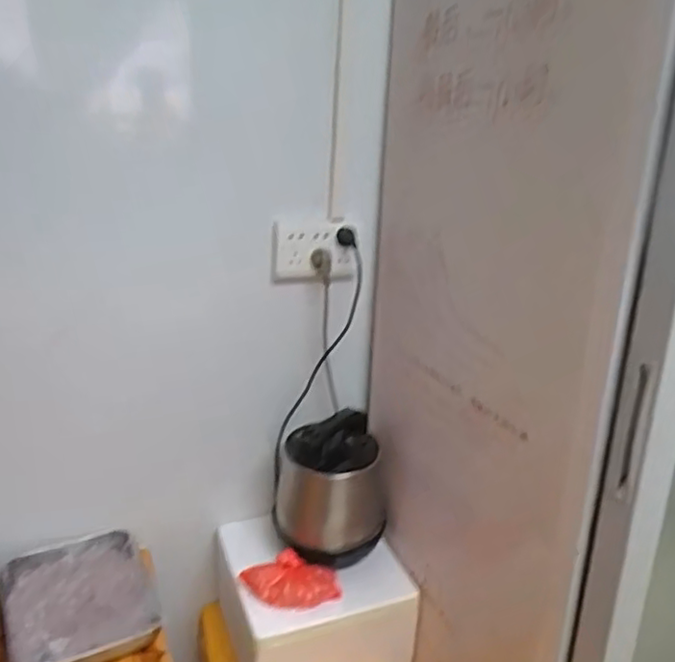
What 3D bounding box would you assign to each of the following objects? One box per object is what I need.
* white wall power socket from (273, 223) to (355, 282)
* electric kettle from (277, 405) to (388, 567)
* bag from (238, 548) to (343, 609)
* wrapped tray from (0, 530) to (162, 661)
[{"bbox_3d":[-0.037,-0.126,1.031,0.135,0.091,0.030,-4,20,-19],"label":"white wall power socket"},{"bbox_3d":[-0.011,0.279,1.069,0.188,0.236,0.159,2,19,-2],"label":"electric kettle"},{"bbox_3d":[-0.074,0.399,1.007,0.155,0.049,0.083,8,20,14],"label":"bag"},{"bbox_3d":[-0.391,0.400,0.959,0.209,0.049,0.261,-7,21,-26],"label":"wrapped tray"}]

